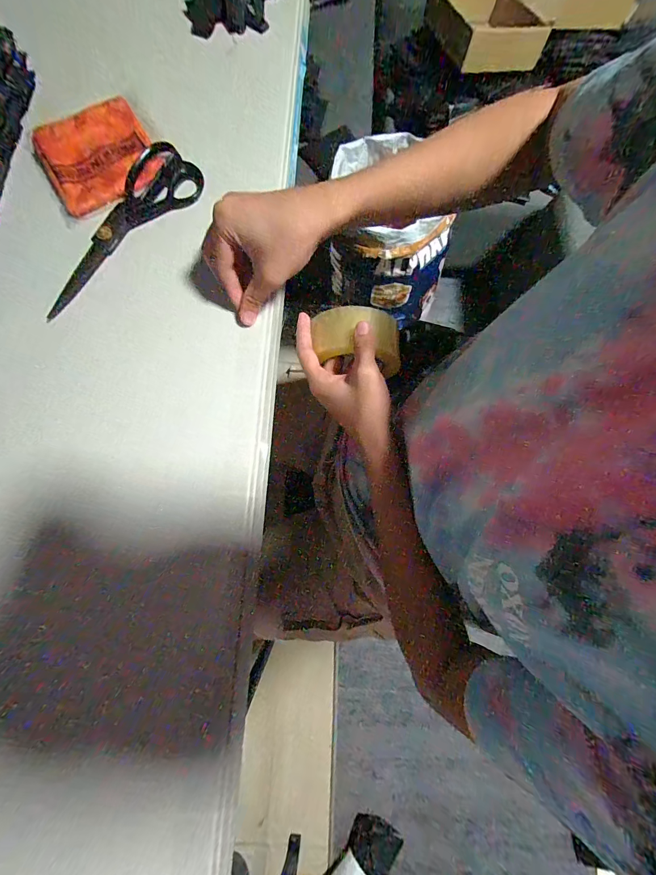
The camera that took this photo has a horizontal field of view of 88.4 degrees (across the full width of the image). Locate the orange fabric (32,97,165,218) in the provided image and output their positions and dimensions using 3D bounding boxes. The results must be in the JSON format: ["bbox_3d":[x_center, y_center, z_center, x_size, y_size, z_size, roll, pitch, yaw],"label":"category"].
[{"bbox_3d":[-0.268,-0.329,0.394,0.120,0.013,0.121,-27,80,-7],"label":"orange fabric"}]

